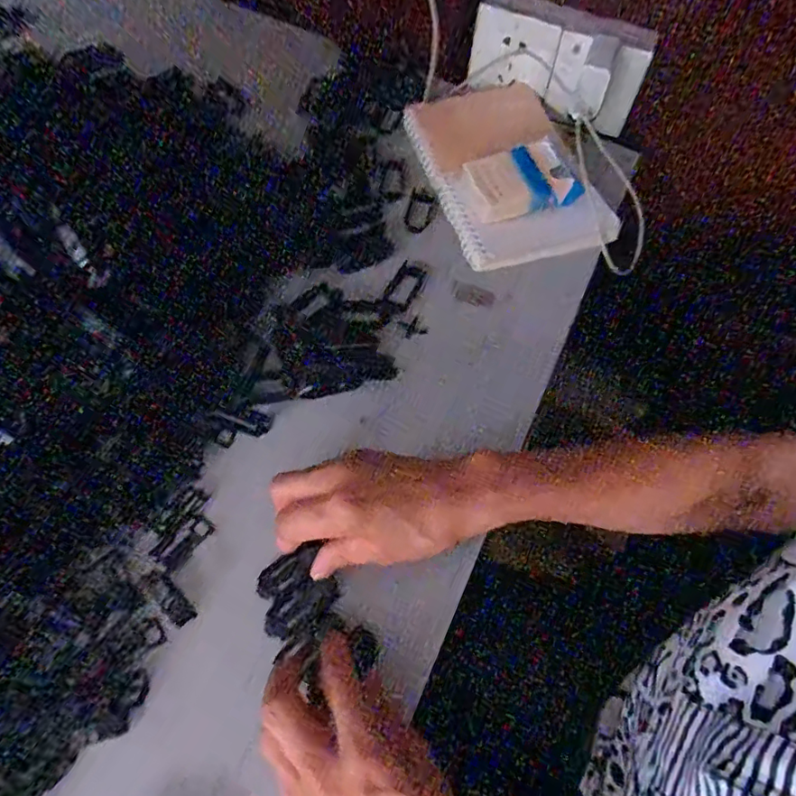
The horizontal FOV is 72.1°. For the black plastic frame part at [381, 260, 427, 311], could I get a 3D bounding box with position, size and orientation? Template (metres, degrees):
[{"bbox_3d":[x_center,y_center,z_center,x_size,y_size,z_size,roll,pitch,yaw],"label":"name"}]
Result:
[{"bbox_3d":[0.006,-0.095,0.463,0.023,0.004,0.047,24,66,9],"label":"black plastic frame part"}]

